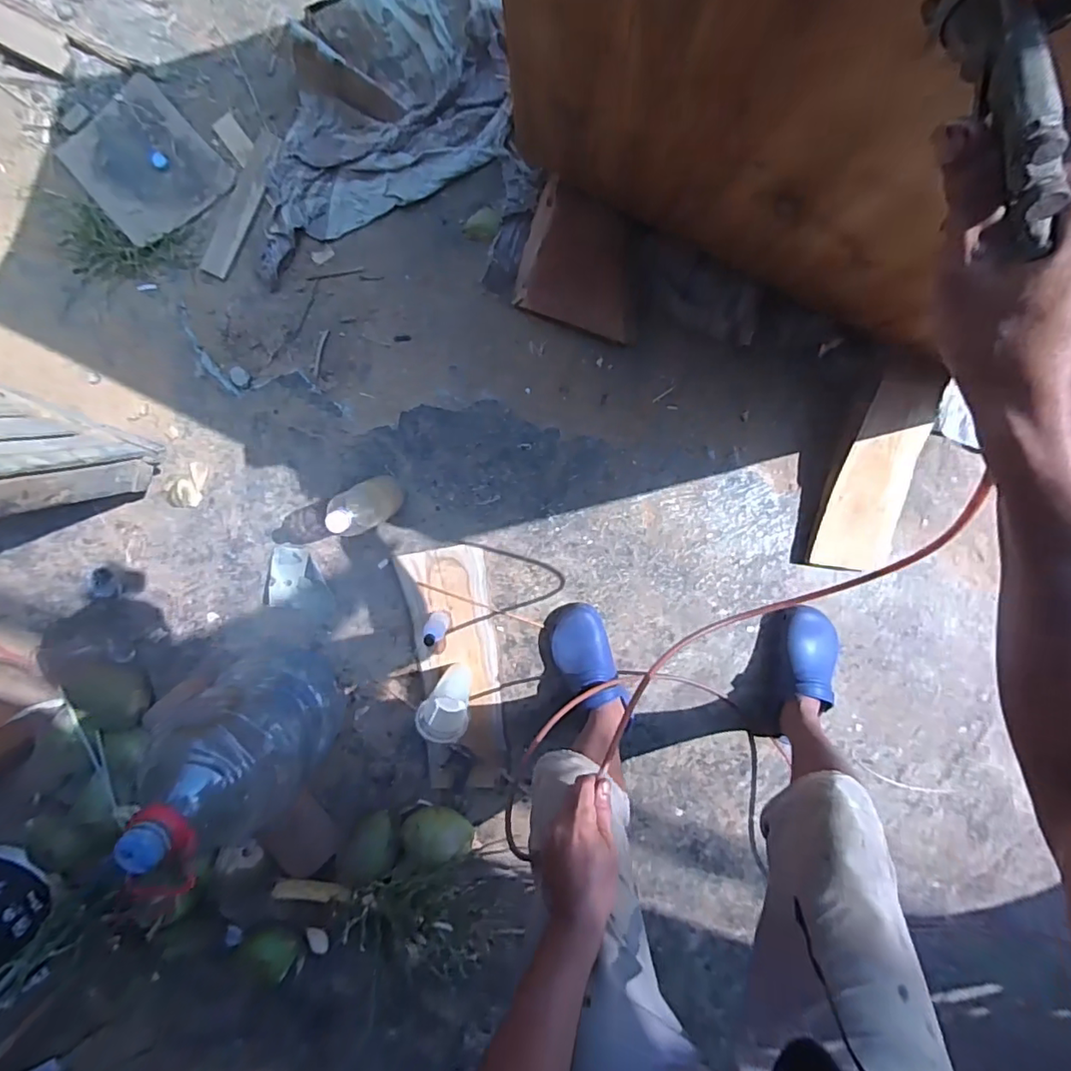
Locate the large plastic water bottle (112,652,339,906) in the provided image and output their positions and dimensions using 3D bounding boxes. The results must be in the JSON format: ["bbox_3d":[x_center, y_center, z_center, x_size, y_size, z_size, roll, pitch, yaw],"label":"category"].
[{"bbox_3d":[-0.507,0.372,0.968,0.206,0.449,0.227,-18,100,6],"label":"large plastic water bottle"}]

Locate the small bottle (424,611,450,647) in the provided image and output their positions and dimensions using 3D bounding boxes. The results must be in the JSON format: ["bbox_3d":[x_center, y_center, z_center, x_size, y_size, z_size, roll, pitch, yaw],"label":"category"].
[{"bbox_3d":[-0.199,0.187,1.091,0.042,0.118,0.049,31,99,-3],"label":"small bottle"}]

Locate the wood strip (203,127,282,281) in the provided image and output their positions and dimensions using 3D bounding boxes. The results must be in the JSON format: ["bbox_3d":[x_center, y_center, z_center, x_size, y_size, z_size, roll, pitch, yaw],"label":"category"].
[{"bbox_3d":[-0.561,-0.630,1.078,0.051,0.008,0.286,23,91,-2],"label":"wood strip"}]

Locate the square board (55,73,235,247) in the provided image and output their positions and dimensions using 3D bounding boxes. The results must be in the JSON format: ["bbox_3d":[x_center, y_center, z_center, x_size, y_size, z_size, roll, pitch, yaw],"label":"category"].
[{"bbox_3d":[-0.743,-0.710,1.076,0.226,0.018,0.249,-42,94,-7],"label":"square board"}]

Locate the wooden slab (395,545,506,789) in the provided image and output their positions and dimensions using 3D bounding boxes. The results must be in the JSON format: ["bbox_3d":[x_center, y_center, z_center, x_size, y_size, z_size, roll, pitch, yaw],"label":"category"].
[{"bbox_3d":[-0.163,0.284,1.152,0.171,0.036,0.520,-6,100,3],"label":"wooden slab"}]

